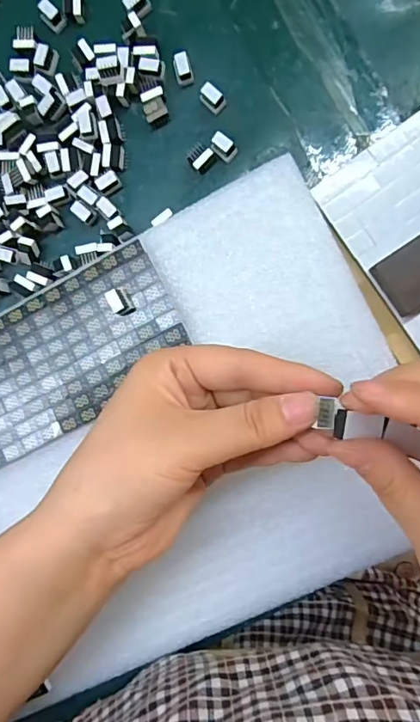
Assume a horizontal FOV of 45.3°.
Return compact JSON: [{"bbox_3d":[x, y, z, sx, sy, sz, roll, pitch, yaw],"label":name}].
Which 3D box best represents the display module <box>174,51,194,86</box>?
[{"bbox_3d":[-0.014,-0.158,0.271,0.009,0.011,0.012,-12,88,6],"label":"display module"}]

